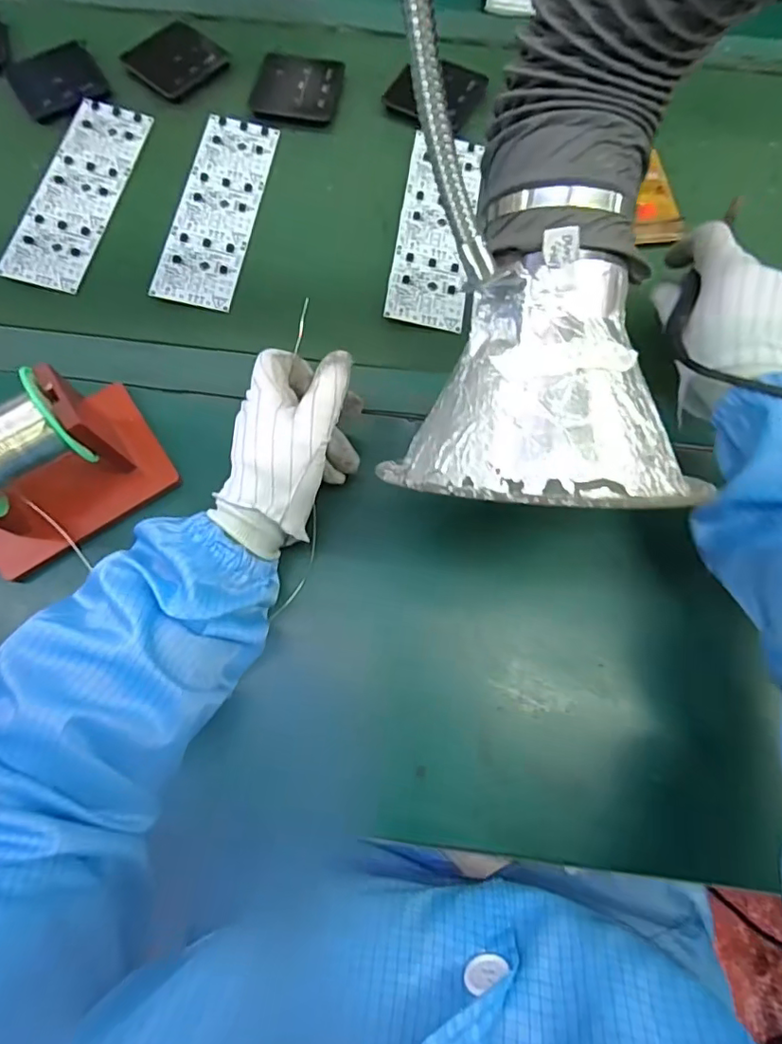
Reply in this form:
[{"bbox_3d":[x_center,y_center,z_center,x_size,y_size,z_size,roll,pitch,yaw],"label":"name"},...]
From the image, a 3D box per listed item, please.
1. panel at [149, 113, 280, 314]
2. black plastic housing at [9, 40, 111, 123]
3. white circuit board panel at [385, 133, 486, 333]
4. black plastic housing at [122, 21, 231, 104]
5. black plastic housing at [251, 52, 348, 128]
[{"bbox_3d":[-0.156,-0.285,0.491,0.066,0.007,0.209,9,73,1],"label":"panel"},{"bbox_3d":[-0.326,-0.431,0.530,0.079,0.007,0.082,-31,76,-10],"label":"black plastic housing"},{"bbox_3d":[0.041,-0.266,0.488,0.066,0.007,0.208,8,73,1],"label":"white circuit board panel"},{"bbox_3d":[-0.216,-0.461,0.539,0.085,0.010,0.077,39,76,10],"label":"black plastic housing"},{"bbox_3d":[-0.092,-0.428,0.535,0.084,0.007,0.081,12,73,2],"label":"black plastic housing"}]

